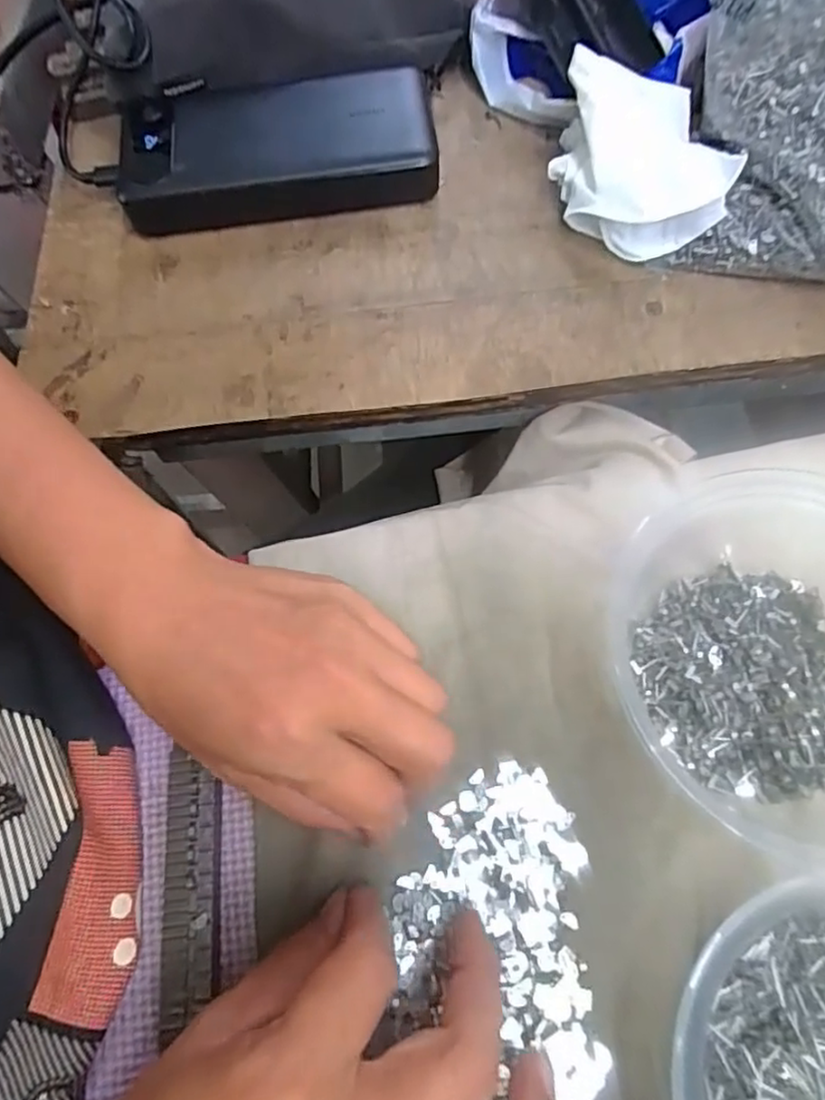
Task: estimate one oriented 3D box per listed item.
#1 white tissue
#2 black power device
[{"bbox_3d":[0.103,-0.179,0.297,0.072,0.048,0.078,3,69,5],"label":"white tissue"},{"bbox_3d":[-0.068,-0.205,0.328,0.154,0.025,0.069,-5,68,1],"label":"black power device"}]

